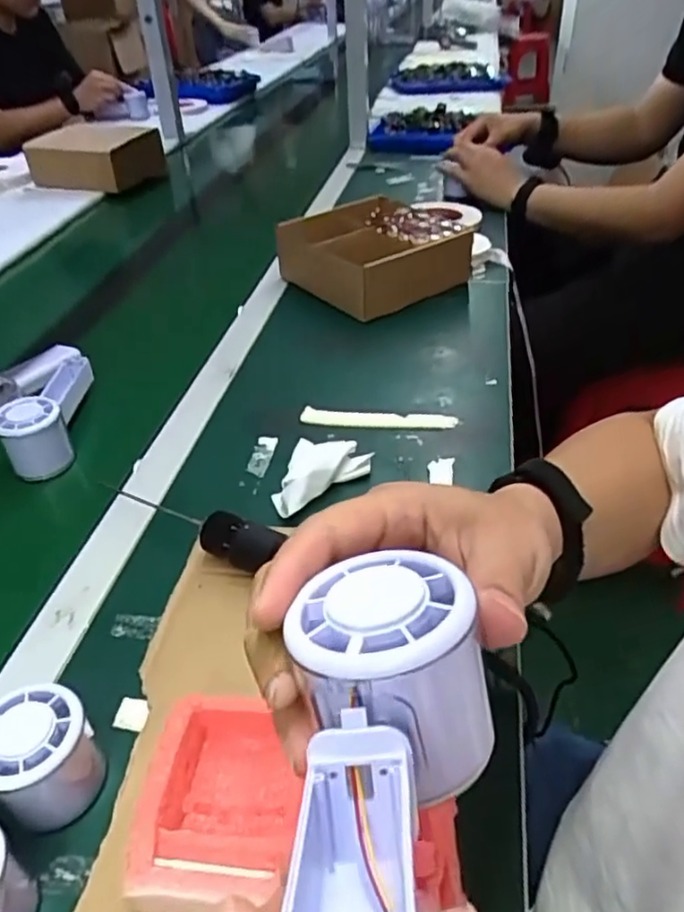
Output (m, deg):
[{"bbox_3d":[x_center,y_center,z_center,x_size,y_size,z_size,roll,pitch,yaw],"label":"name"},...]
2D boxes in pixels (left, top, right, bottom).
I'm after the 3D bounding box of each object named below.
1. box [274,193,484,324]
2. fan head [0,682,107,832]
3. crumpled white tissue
[{"bbox_3d":[0.045,-0.272,0.872,0.191,0.072,0.200,-28,45,-28],"label":"box"},{"bbox_3d":[-0.165,0.163,0.359,0.056,0.054,0.056,-1,39,1],"label":"fan head"},{"bbox_3d":[-0.026,0.010,0.568,0.090,0.021,0.058,-29,46,-29],"label":"crumpled white tissue"}]

